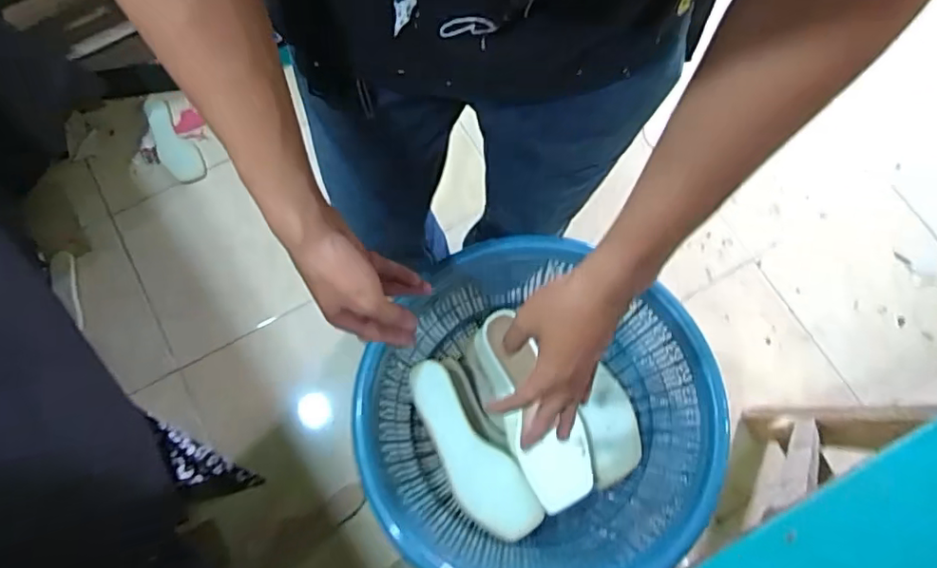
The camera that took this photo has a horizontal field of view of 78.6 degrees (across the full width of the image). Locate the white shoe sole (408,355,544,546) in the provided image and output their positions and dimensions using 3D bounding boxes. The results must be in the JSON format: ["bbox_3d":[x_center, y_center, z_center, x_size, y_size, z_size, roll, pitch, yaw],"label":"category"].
[{"bbox_3d":[-0.002,0.205,0.702,0.076,0.029,0.233,-34,77,-10],"label":"white shoe sole"}]

